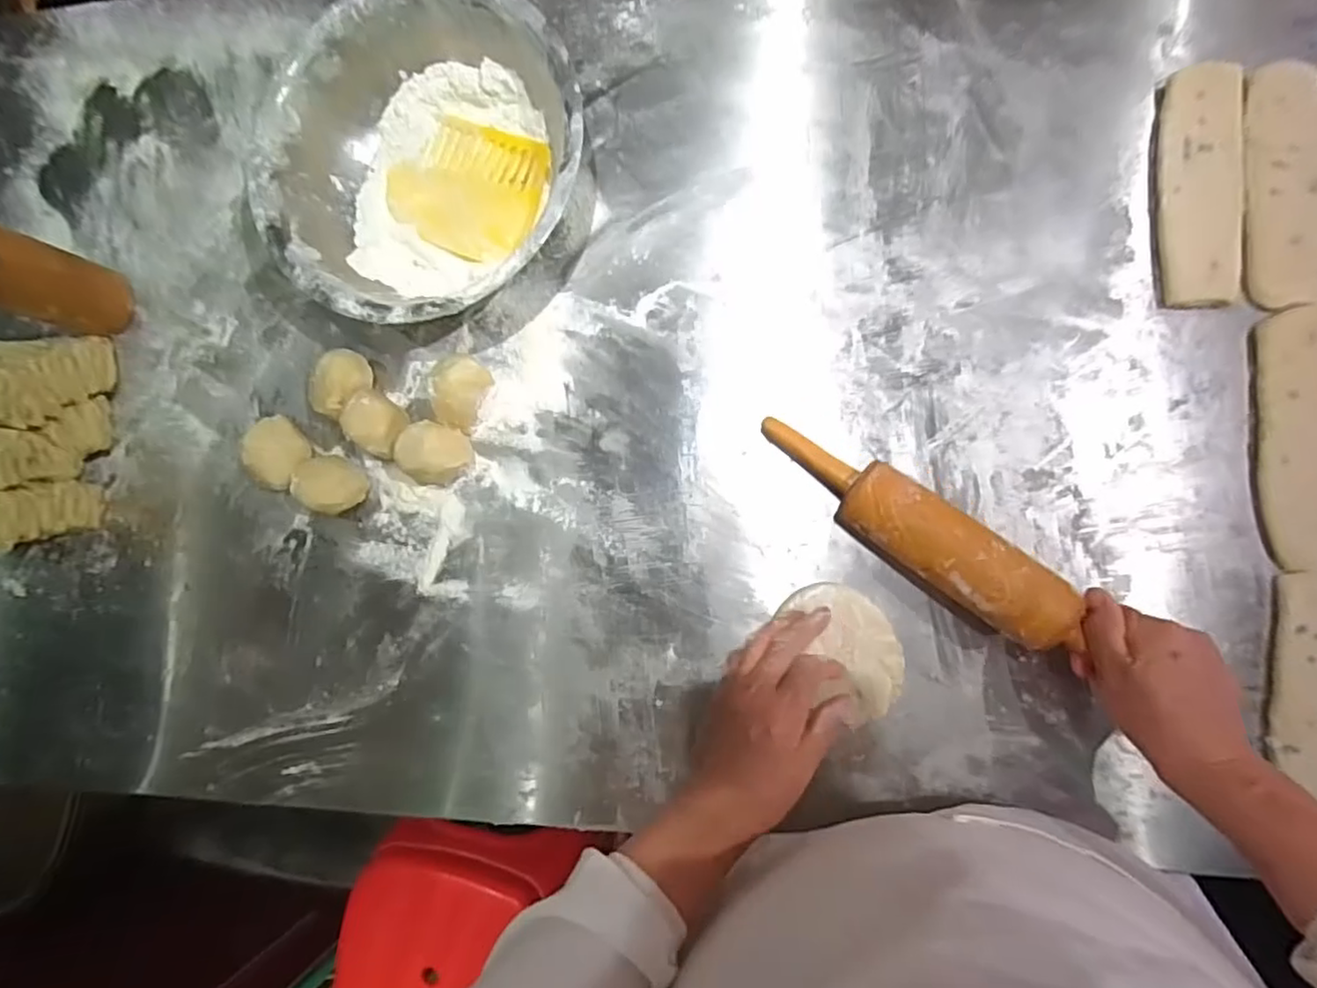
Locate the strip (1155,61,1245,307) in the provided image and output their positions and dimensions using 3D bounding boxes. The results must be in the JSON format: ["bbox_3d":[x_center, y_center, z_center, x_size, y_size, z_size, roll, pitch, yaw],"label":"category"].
[{"bbox_3d":[0.417,-0.237,0.496,0.060,0.012,0.184,2,87,9],"label":"strip"}]

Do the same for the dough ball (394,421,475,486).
[{"bbox_3d":[-0.192,-0.036,0.554,0.051,0.046,0.047,-1,86,9],"label":"dough ball"}]

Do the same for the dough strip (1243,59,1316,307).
[{"bbox_3d":[0.477,-0.236,0.486,0.060,0.010,0.184,-1,86,9],"label":"dough strip"}]

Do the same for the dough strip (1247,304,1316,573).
[{"bbox_3d":[0.478,-0.041,0.478,0.062,0.007,0.192,-2,86,9],"label":"dough strip"}]

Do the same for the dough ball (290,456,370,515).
[{"bbox_3d":[-0.290,-0.008,0.567,0.052,0.053,0.050,-1,86,9],"label":"dough ball"}]

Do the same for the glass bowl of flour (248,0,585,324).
[{"bbox_3d":[-0.192,-0.273,0.553,0.268,0.084,0.268,-1,86,9],"label":"glass bowl of flour"}]

